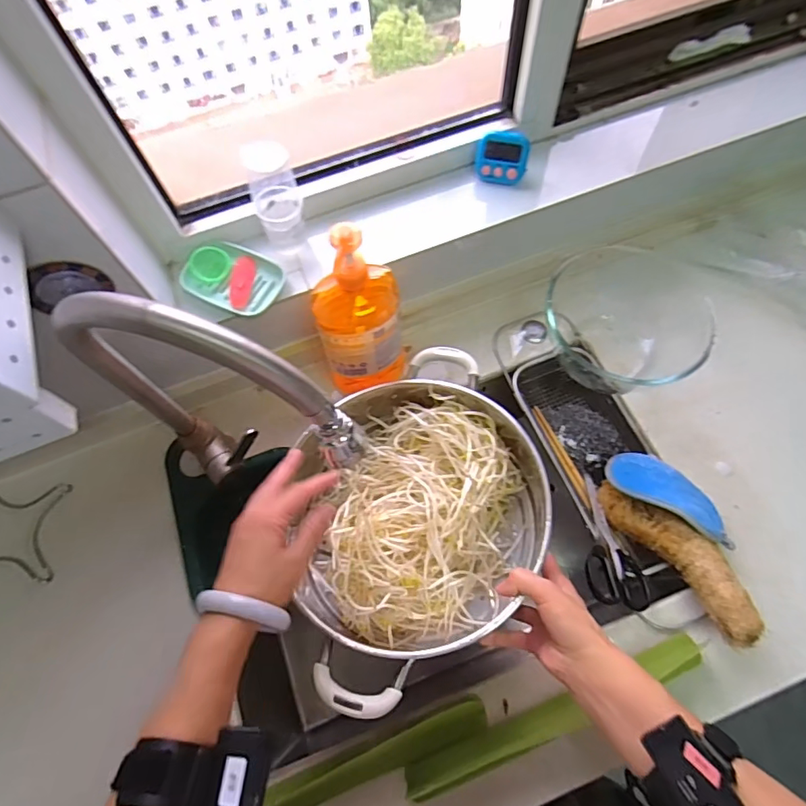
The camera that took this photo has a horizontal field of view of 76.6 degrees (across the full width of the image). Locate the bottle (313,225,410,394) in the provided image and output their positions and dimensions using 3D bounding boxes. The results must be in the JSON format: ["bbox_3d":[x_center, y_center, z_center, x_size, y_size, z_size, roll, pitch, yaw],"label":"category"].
[{"bbox_3d":[-0.052,-0.102,0.615,0.106,0.278,0.068,-10,63,-2],"label":"bottle"}]

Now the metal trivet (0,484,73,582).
[{"bbox_3d":[-0.520,0.173,0.682,0.121,0.016,0.120,-3,63,1],"label":"metal trivet"}]

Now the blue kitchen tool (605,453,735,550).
[{"bbox_3d":[0.329,0.112,0.629,0.153,0.034,0.081,27,47,30],"label":"blue kitchen tool"}]

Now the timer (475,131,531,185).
[{"bbox_3d":[0.129,-0.318,0.662,0.065,0.062,0.018,10,35,9],"label":"timer"}]

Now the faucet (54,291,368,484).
[{"bbox_3d":[-0.154,0.013,0.466,0.243,0.334,0.058,22,66,13],"label":"faucet"}]

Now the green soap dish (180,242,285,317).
[{"bbox_3d":[-0.208,-0.155,0.630,0.120,0.026,0.082,21,66,12],"label":"green soap dish"}]

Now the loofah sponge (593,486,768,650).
[{"bbox_3d":[0.325,0.166,0.597,0.074,0.046,0.219,-30,49,-12],"label":"loofah sponge"}]

